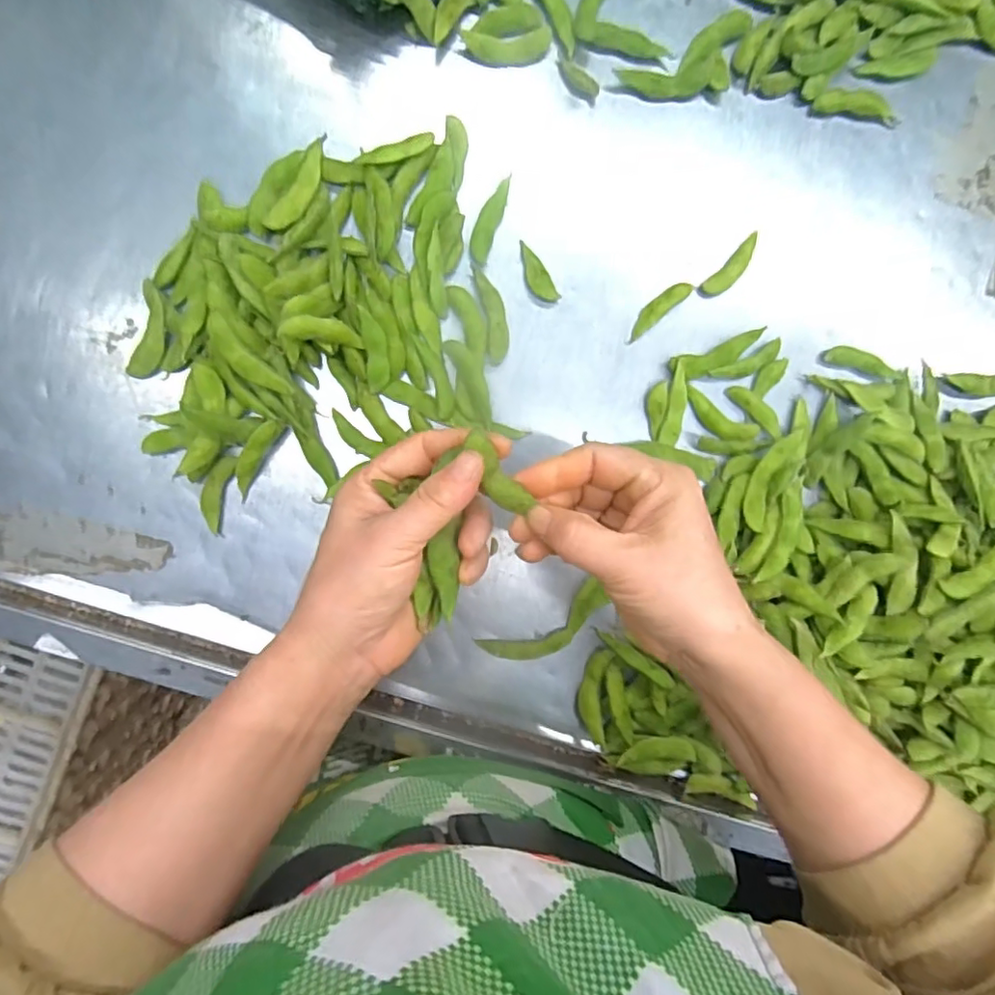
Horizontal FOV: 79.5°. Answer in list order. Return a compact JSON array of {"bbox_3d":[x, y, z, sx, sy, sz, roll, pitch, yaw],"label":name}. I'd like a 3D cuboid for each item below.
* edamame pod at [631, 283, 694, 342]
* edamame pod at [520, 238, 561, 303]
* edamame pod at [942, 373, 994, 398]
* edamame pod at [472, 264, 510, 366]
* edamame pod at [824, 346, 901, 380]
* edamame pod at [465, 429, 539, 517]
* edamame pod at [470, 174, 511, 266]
[{"bbox_3d":[0.110,-0.129,0.407,0.052,0.004,0.014,-41,96,0],"label":"edamame pod"},{"bbox_3d":[0.025,-0.149,0.399,0.015,0.010,0.043,-33,96,-1],"label":"edamame pod"},{"bbox_3d":[0.354,-0.082,0.429,0.070,0.011,0.020,-9,95,-4],"label":"edamame pod"},{"bbox_3d":[-0.003,-0.121,0.398,0.017,0.012,0.062,-9,95,-4],"label":"edamame pod"},{"bbox_3d":[0.257,-0.095,0.419,0.055,0.006,0.014,12,93,-5],"label":"edamame pod"},{"bbox_3d":[0.000,-0.010,0.269,0.017,0.006,0.044,-31,109,-2],"label":"edamame pod"},{"bbox_3d":[-0.005,-0.183,0.394,0.015,0.004,0.058,19,93,-6],"label":"edamame pod"}]

